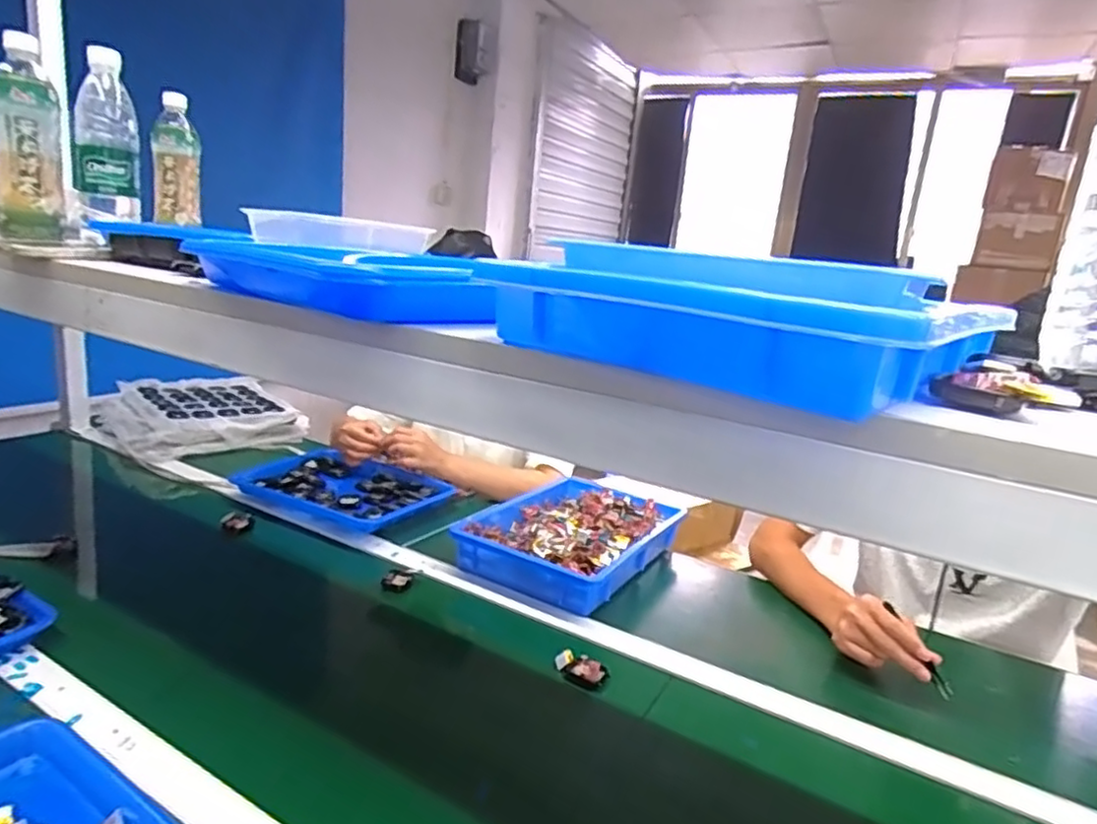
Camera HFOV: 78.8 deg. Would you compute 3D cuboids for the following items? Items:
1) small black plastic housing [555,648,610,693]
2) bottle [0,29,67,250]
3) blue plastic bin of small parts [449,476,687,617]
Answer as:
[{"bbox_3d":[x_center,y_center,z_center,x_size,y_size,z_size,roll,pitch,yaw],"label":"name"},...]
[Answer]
[{"bbox_3d":[0.039,0.297,0.767,0.063,0.020,0.034,14,14,40],"label":"small black plastic housing"},{"bbox_3d":[-0.574,-0.298,0.734,0.060,0.217,0.079,-3,13,-34],"label":"bottle"},{"bbox_3d":[0.039,0.196,1.062,0.251,0.065,0.345,11,13,31],"label":"blue plastic bin of small parts"}]

